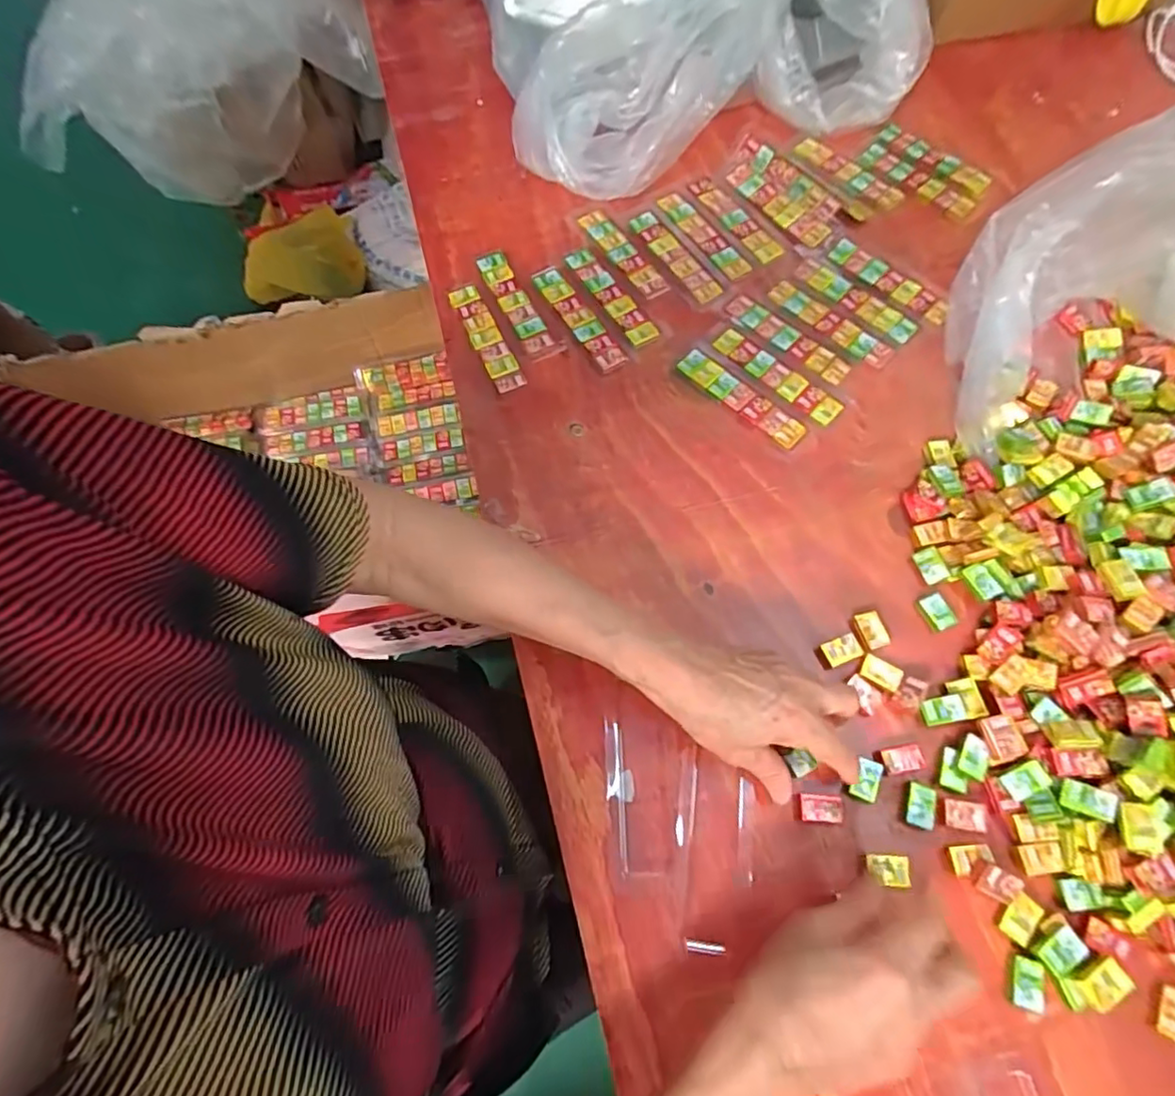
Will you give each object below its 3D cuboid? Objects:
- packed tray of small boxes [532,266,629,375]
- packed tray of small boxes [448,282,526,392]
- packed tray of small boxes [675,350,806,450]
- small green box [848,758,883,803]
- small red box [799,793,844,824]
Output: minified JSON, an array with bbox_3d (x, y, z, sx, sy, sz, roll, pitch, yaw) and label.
[{"bbox_3d":[-0.008,-0.203,0.522,0.026,0.007,0.119,-32,71,-11],"label":"packed tray of small boxes"},{"bbox_3d":[-0.088,-0.182,0.513,0.026,0.008,0.117,-25,70,-8],"label":"packed tray of small boxes"},{"bbox_3d":[0.128,-0.124,0.492,0.117,0.005,0.025,41,75,15],"label":"packed tray of small boxes"},{"bbox_3d":[0.180,0.149,0.382,0.016,0.004,0.024,21,71,9],"label":"small green box"},{"bbox_3d":[0.149,0.165,0.376,0.026,0.004,0.017,3,69,3],"label":"small red box"}]

